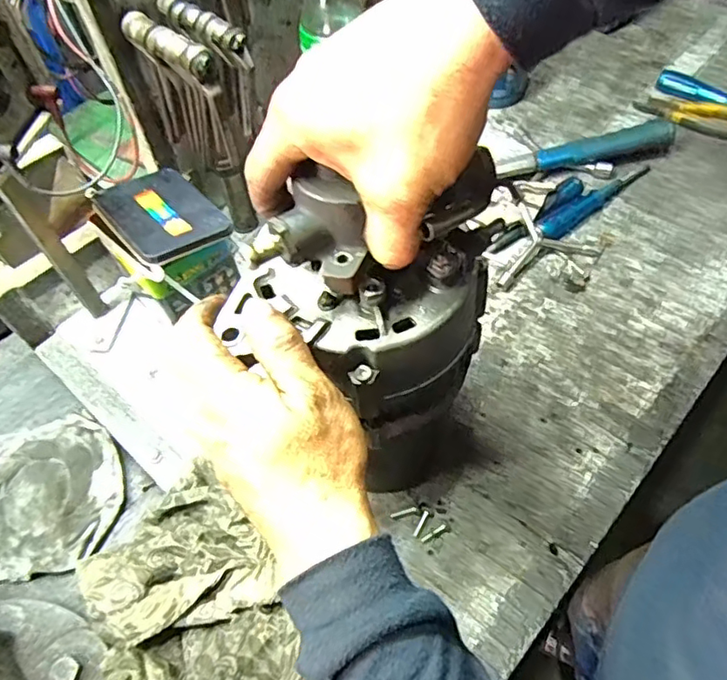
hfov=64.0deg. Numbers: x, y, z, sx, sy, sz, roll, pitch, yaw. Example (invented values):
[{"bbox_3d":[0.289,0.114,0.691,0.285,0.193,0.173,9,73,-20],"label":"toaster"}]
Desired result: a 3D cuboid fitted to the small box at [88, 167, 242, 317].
[{"bbox_3d":[-0.201,-0.105,0.592,0.108,0.072,0.139,-34,58,-19],"label":"small box"}]

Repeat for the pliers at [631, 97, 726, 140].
[{"bbox_3d":[0.443,-0.300,0.775,0.152,0.011,0.063,17,57,16],"label":"pliers"}]

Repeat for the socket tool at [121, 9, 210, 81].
[{"bbox_3d":[-0.174,-0.260,0.511,0.115,0.026,0.019,35,64,26],"label":"socket tool"}]

